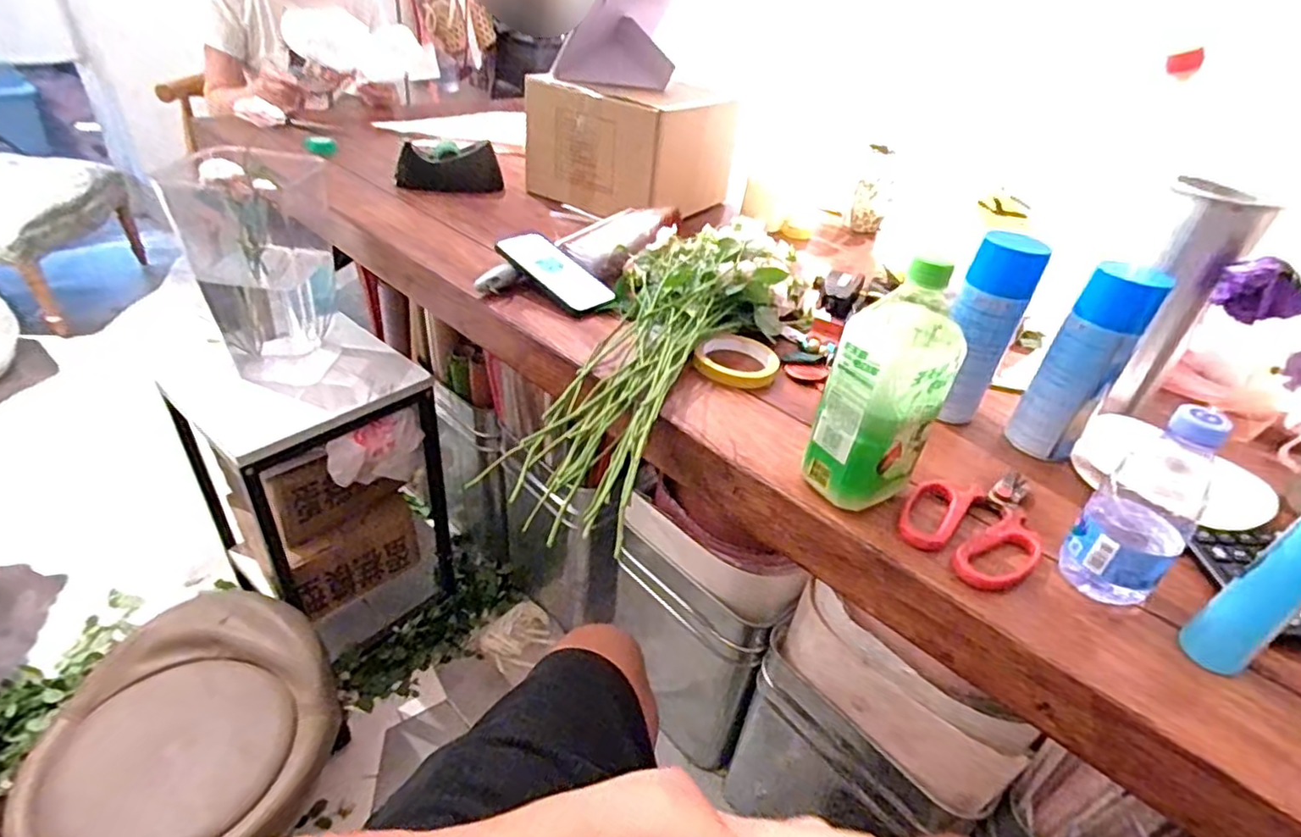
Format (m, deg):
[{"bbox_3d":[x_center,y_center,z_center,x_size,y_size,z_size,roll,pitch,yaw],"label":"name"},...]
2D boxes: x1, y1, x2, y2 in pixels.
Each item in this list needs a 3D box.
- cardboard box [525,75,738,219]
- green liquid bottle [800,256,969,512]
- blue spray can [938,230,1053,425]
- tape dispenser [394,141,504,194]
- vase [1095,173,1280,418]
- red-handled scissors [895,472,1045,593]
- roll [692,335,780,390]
[{"bbox_3d":[-0.041,-0.488,1.129,0.295,0.172,0.225,23,39,20],"label":"cardboard box"},{"bbox_3d":[0.188,-0.017,0.524,0.072,0.210,0.074,-20,44,-31],"label":"green liquid bottle"},{"bbox_3d":[0.329,-0.085,0.645,0.062,0.185,0.055,26,41,24],"label":"blue spray can"},{"bbox_3d":[-0.347,-0.432,1.106,0.173,0.068,0.060,-9,39,-20],"label":"tape dispenser"},{"bbox_3d":[0.544,-0.124,0.686,0.073,0.232,0.087,-24,46,-34],"label":"vase"},{"bbox_3d":[0.289,0.086,0.557,0.153,0.013,0.107,-22,45,-33],"label":"red-handled scissors"},{"bbox_3d":[0.098,-0.064,0.720,0.088,0.018,0.082,4,37,-3],"label":"roll"}]

